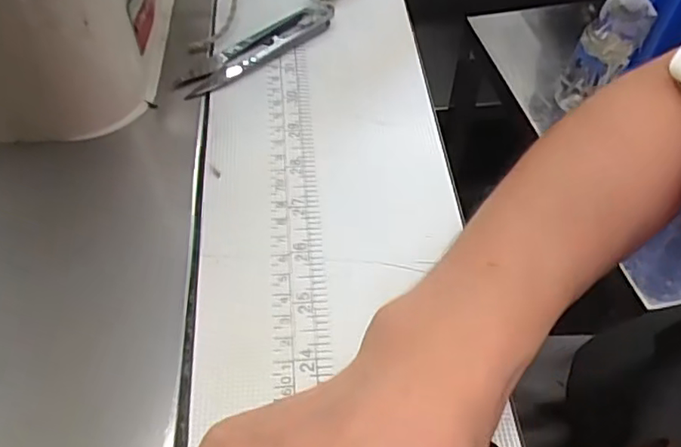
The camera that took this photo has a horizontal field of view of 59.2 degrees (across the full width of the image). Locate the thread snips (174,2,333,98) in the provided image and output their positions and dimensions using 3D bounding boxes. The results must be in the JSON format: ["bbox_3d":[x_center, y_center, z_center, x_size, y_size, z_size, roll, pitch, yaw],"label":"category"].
[{"bbox_3d":[-0.046,-0.101,0.341,0.101,0.012,0.022,-36,62,-27],"label":"thread snips"}]

